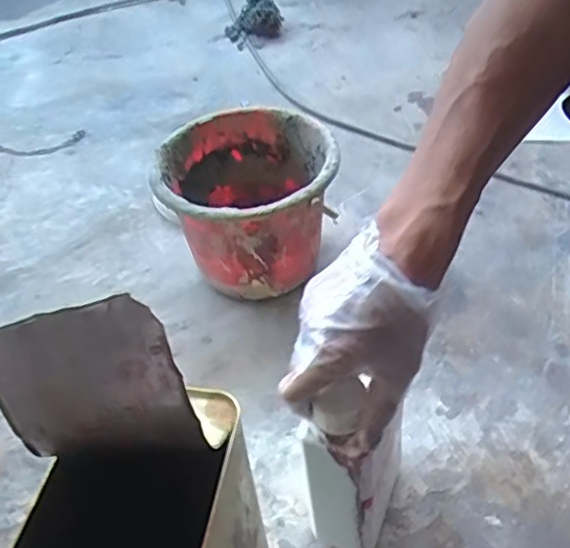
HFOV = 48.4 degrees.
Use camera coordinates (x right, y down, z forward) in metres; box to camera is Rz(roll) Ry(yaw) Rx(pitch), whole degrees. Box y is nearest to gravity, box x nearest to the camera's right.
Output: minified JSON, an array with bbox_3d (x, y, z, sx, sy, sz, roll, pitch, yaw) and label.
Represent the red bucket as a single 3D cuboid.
[{"bbox_3d":[-0.043,-0.082,0.819,0.203,0.184,0.211,-3,45,3],"label":"red bucket"}]

